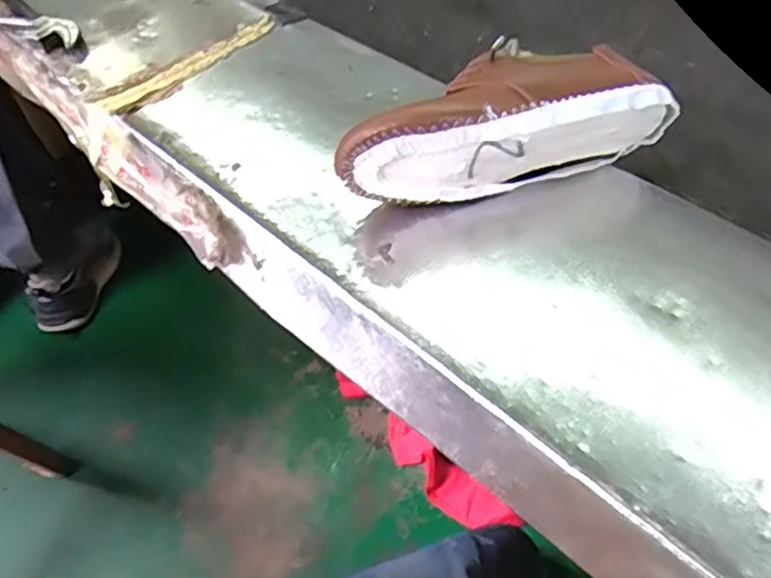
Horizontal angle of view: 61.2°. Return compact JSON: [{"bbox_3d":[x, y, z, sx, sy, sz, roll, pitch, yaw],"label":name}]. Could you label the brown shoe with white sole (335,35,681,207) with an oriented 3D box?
[{"bbox_3d":[0.079,-0.113,0.469,0.229,0.086,0.094,-22,52,-14],"label":"brown shoe with white sole"}]

